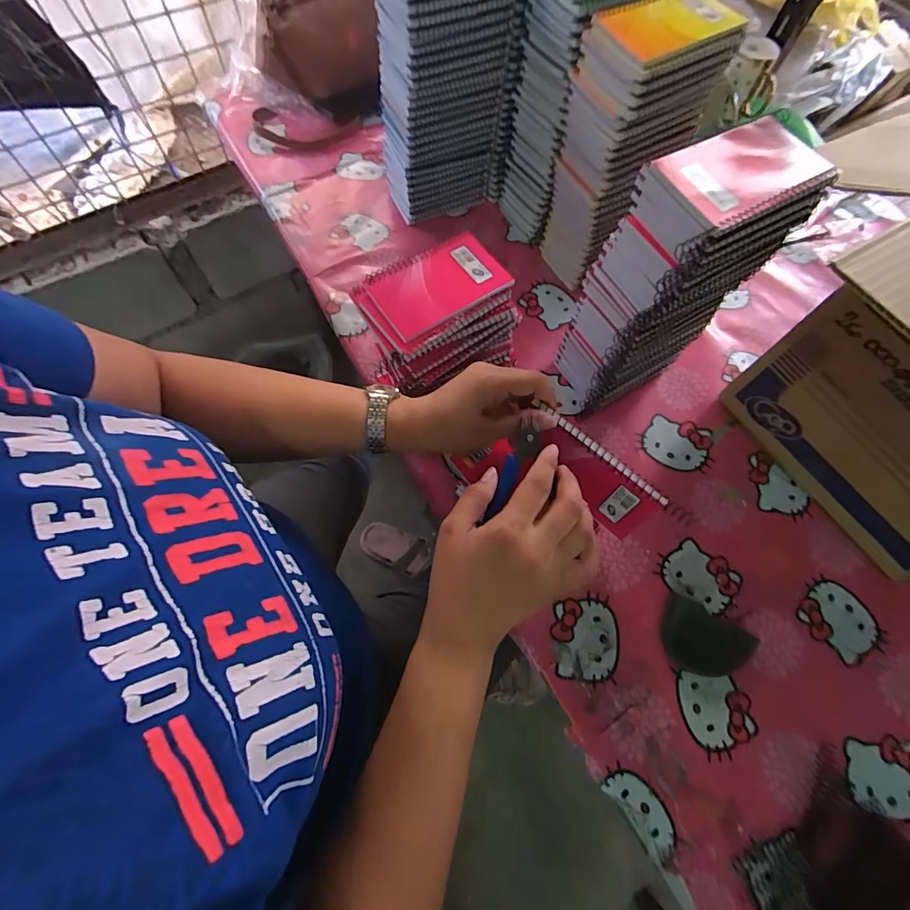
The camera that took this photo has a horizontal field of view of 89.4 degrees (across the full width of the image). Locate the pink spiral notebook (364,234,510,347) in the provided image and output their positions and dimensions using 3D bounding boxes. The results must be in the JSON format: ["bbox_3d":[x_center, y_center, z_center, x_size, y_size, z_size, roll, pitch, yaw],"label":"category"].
[{"bbox_3d":[-0.016,-0.173,0.463,0.131,0.008,0.084,-32,72,-14],"label":"pink spiral notebook"}]

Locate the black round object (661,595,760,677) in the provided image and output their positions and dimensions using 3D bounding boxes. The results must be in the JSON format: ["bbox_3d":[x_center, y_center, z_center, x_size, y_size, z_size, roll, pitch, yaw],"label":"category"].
[{"bbox_3d":[0.259,0.190,0.479,0.082,0.034,0.071,18,68,5],"label":"black round object"}]

